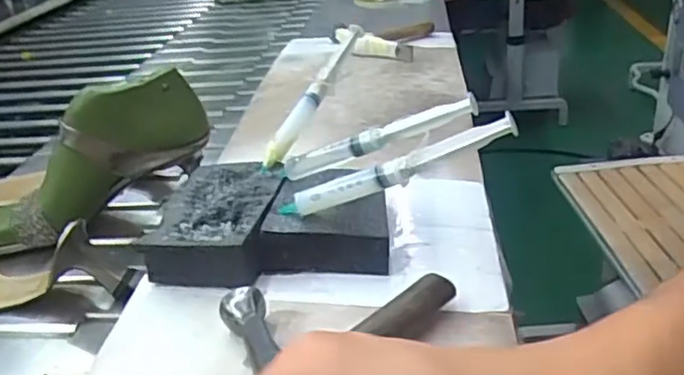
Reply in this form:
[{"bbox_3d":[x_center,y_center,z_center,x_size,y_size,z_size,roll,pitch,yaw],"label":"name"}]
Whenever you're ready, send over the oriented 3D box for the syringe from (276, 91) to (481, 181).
[{"bbox_3d":[0.020,-0.034,0.461,0.159,0.017,0.010,-18,21,27],"label":"syringe"}]

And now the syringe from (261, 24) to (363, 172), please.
[{"bbox_3d":[-0.021,-0.079,0.551,0.022,0.019,0.171,12,57,31],"label":"syringe"}]

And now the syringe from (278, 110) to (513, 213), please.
[{"bbox_3d":[0.030,-0.010,0.414,0.170,0.017,0.012,-21,21,25],"label":"syringe"}]

